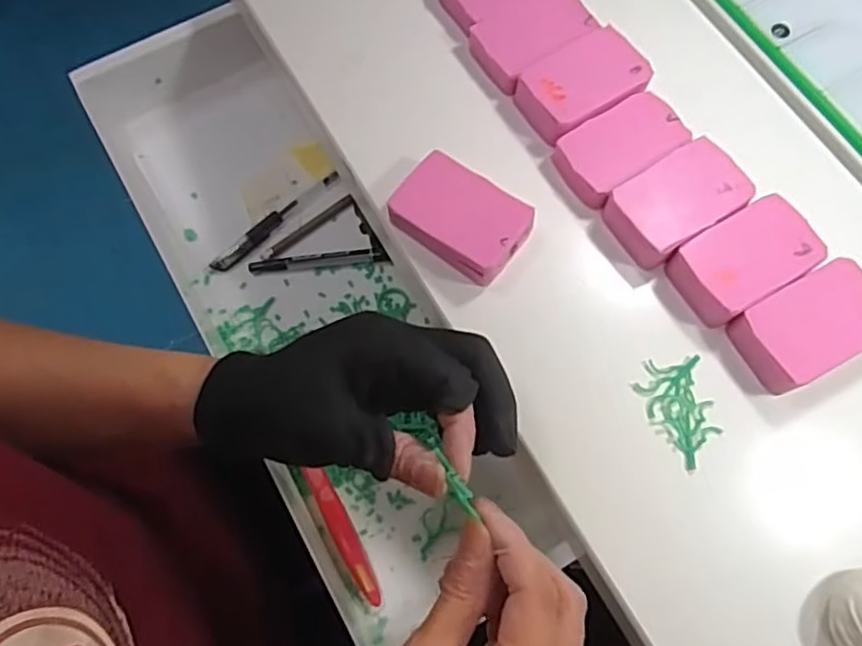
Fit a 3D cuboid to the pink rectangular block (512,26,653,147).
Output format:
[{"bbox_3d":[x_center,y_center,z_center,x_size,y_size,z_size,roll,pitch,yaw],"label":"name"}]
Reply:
[{"bbox_3d":[0.089,-0.139,0.393,0.074,0.026,0.048,-30,73,-10],"label":"pink rectangular block"}]

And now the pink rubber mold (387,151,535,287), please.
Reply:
[{"bbox_3d":[0.015,-0.058,0.361,0.073,0.024,0.049,37,74,12],"label":"pink rubber mold"}]

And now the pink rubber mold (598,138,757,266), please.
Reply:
[{"bbox_3d":[0.136,-0.065,0.365,0.073,0.025,0.045,-32,73,-11],"label":"pink rubber mold"}]

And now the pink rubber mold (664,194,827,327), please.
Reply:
[{"bbox_3d":[0.168,-0.032,0.354,0.073,0.026,0.045,-30,73,-10],"label":"pink rubber mold"}]

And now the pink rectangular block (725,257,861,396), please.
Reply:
[{"bbox_3d":[0.197,0.003,0.341,0.072,0.025,0.045,-27,72,-9],"label":"pink rectangular block"}]

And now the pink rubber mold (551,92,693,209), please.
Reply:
[{"bbox_3d":[0.110,-0.101,0.379,0.074,0.023,0.045,-34,74,-12],"label":"pink rubber mold"}]

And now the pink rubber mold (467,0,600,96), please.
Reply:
[{"bbox_3d":[0.063,-0.176,0.408,0.072,0.023,0.049,-27,73,-10],"label":"pink rubber mold"}]

